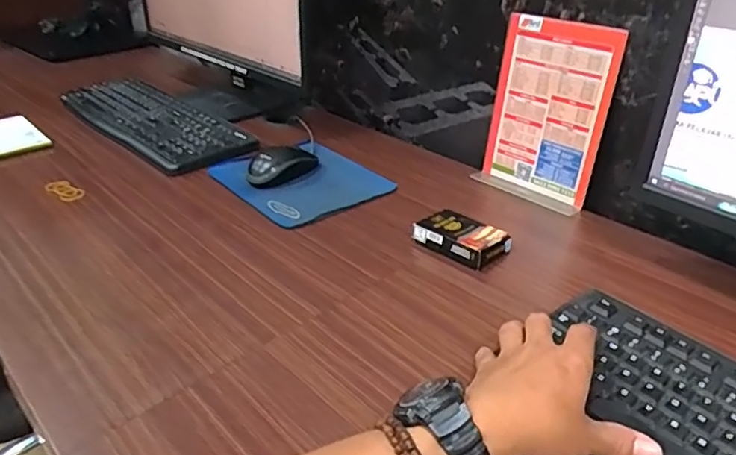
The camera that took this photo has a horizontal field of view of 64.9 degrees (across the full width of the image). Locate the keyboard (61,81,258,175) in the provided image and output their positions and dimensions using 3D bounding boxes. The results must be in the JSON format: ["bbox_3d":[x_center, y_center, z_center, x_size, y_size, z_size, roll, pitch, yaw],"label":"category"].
[{"bbox_3d":[-0.360,-0.181,0.960,0.160,0.026,0.444,-26,39,-33],"label":"keyboard"}]

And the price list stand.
[{"bbox_3d":[0.218,-0.141,0.713,0.056,0.204,0.145,-29,41,-36],"label":"price list stand"}]

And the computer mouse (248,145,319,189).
[{"bbox_3d":[-0.113,-0.087,0.781,0.059,0.033,0.107,24,40,36],"label":"computer mouse"}]

